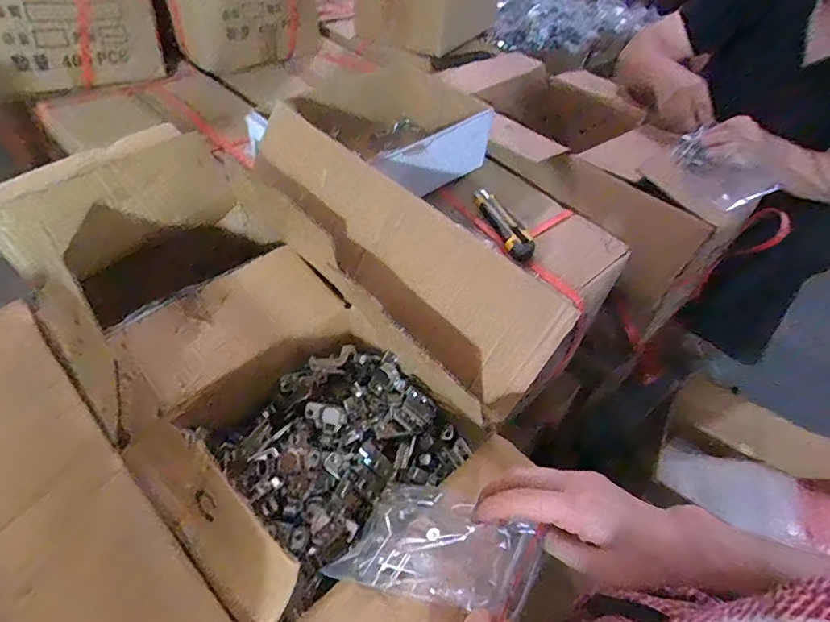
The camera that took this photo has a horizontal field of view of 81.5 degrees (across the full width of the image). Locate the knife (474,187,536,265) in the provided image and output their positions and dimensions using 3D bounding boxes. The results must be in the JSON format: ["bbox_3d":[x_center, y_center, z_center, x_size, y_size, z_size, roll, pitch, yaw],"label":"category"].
[{"bbox_3d":[0.129,-0.129,0.702,0.038,0.025,0.148,-10,49,-16],"label":"knife"}]

